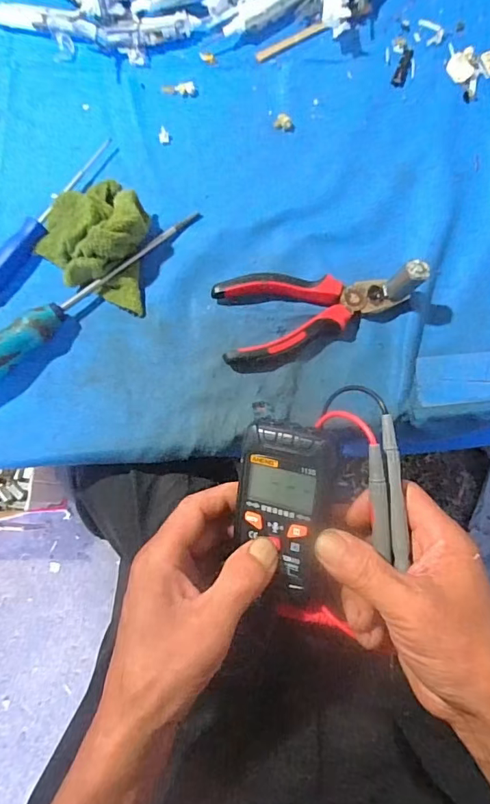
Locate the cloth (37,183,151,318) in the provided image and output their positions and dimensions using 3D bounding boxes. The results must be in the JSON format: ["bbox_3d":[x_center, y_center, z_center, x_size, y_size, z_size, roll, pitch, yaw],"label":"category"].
[{"bbox_3d":[-0.118,-0.141,0.391,0.104,0.041,0.101,21,78,4],"label":"cloth"}]

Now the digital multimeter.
[{"bbox_3d":[0.025,0.067,0.299,0.054,0.027,0.108,8,102,20],"label":"digital multimeter"}]

